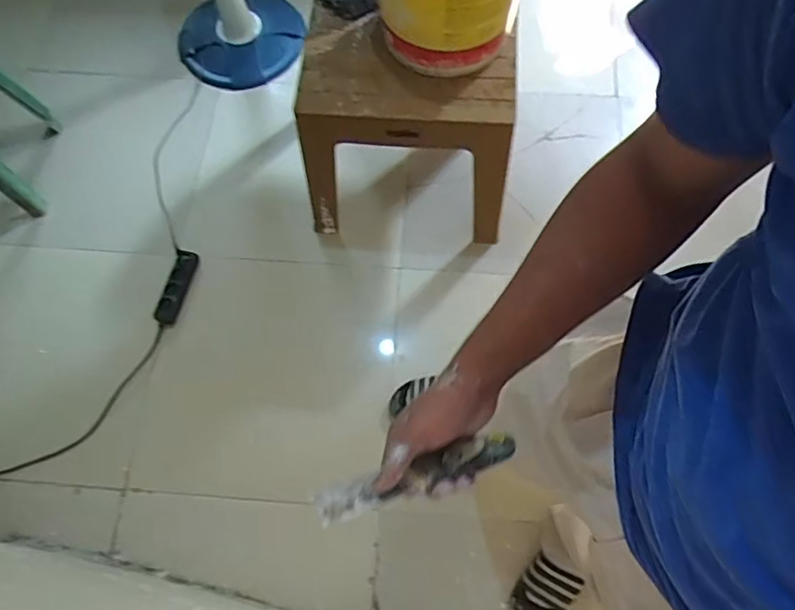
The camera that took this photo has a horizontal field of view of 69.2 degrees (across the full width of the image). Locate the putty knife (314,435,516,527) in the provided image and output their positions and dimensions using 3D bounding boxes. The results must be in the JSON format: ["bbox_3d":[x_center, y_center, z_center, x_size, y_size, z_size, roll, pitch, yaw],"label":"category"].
[{"bbox_3d":[0.021,0.147,0.507,0.191,0.025,0.029,-13,69,-23],"label":"putty knife"}]

